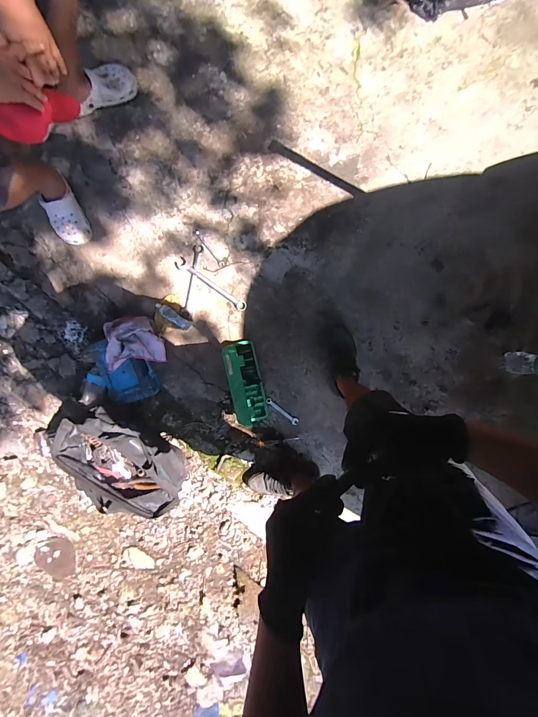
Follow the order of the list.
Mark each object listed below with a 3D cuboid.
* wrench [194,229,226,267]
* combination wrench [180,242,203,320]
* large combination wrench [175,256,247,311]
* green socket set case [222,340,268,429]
[{"bbox_3d":[-0.211,-0.392,1.129,0.025,0.006,0.160,-39,95,3],"label":"wrench"},{"bbox_3d":[-0.275,-0.271,1.130,0.043,0.014,0.266,10,95,-2],"label":"combination wrench"},{"bbox_3d":[-0.204,-0.262,1.135,0.285,0.010,0.038,35,94,-4],"label":"large combination wrench"},{"bbox_3d":[-0.082,0.091,1.116,0.113,0.131,0.293,-13,96,0],"label":"green socket set case"}]

